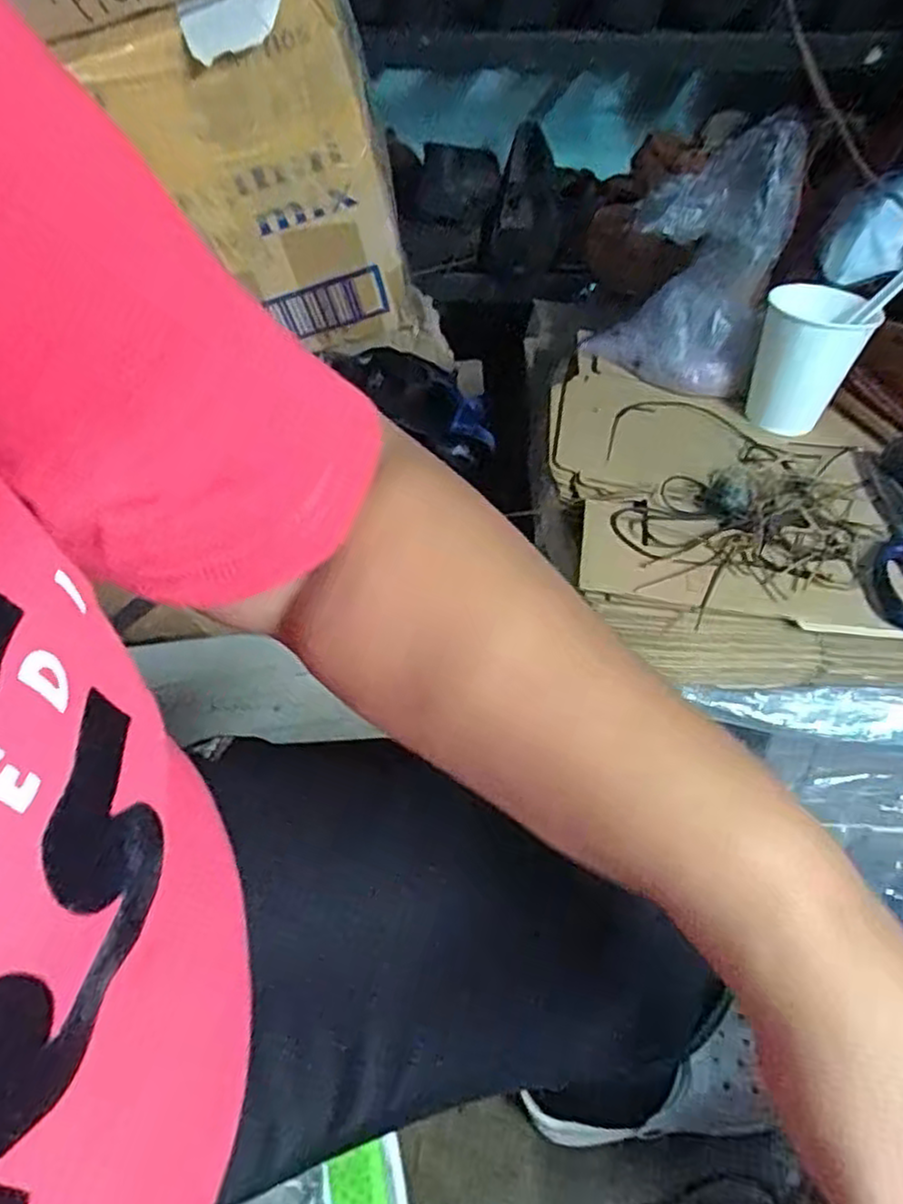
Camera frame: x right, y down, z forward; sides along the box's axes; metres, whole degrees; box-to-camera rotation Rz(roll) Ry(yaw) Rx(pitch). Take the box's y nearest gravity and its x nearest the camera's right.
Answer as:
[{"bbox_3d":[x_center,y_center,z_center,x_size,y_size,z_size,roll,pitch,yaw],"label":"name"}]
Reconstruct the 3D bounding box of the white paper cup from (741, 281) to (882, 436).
[{"bbox_3d":[0.255,-0.174,0.523,0.067,0.084,0.078,20,46,22],"label":"white paper cup"}]

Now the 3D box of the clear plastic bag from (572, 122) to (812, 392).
[{"bbox_3d":[0.176,-0.259,0.549,0.130,0.164,0.107,13,43,14],"label":"clear plastic bag"}]

